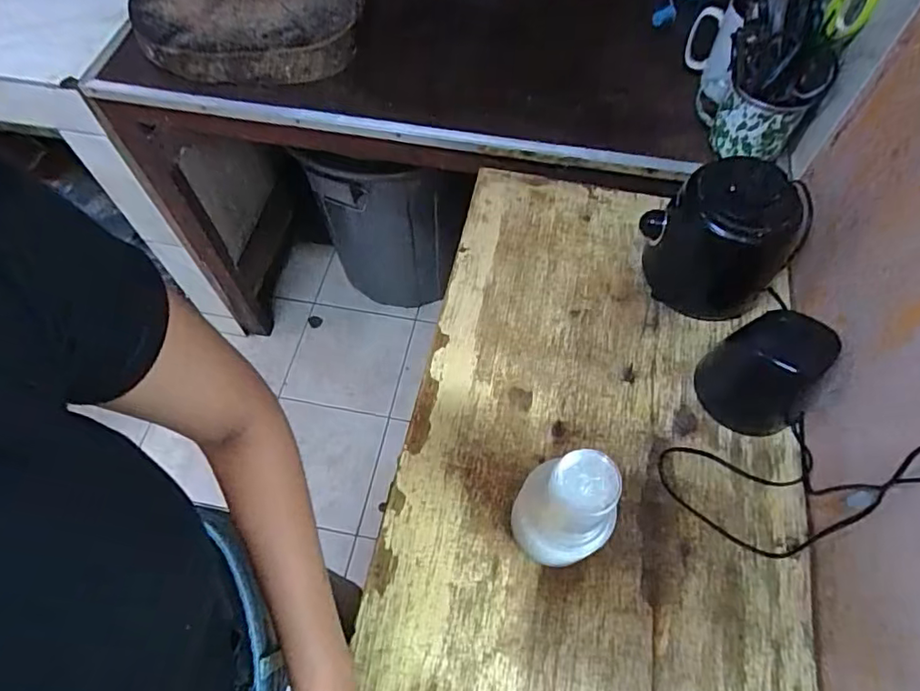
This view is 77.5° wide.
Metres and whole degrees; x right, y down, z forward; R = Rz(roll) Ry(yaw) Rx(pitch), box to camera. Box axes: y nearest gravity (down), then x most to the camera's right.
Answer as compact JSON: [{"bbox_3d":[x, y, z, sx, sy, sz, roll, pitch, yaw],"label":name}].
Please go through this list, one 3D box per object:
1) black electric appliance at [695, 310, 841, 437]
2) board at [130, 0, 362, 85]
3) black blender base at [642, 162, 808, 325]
[{"bbox_3d":[0.332,0.030,0.628,0.087,0.129,0.106,-37,67,-18],"label":"black electric appliance"},{"bbox_3d":[-0.325,-0.542,0.910,0.325,0.061,0.292,5,61,2],"label":"board"},{"bbox_3d":[0.323,-0.132,0.693,0.138,0.171,0.134,0,61,0],"label":"black blender base"}]

